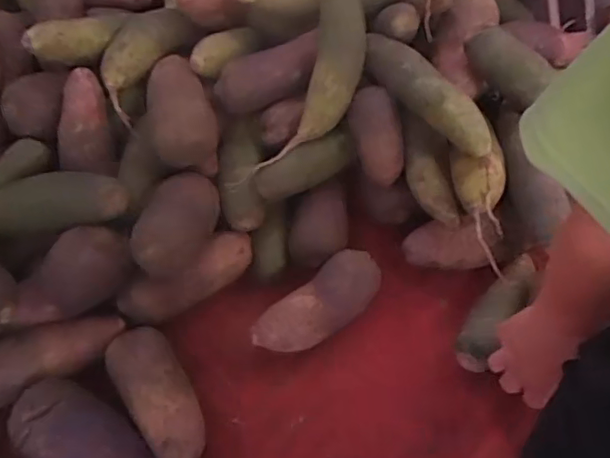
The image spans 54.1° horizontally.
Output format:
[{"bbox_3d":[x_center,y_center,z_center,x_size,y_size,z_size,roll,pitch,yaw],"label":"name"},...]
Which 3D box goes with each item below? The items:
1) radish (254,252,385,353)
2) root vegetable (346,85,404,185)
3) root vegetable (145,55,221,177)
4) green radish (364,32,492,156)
[{"bbox_3d":[0.019,0.089,0.664,0.153,0.058,0.063,-35,62,-25],"label":"radish"},{"bbox_3d":[0.091,-0.113,0.725,0.058,0.050,0.115,-18,77,18],"label":"root vegetable"},{"bbox_3d":[-0.148,-0.143,0.697,0.074,0.061,0.143,-13,70,-13],"label":"root vegetable"},{"bbox_3d":[0.144,-0.161,0.692,0.055,0.047,0.207,-28,60,-22],"label":"green radish"}]

